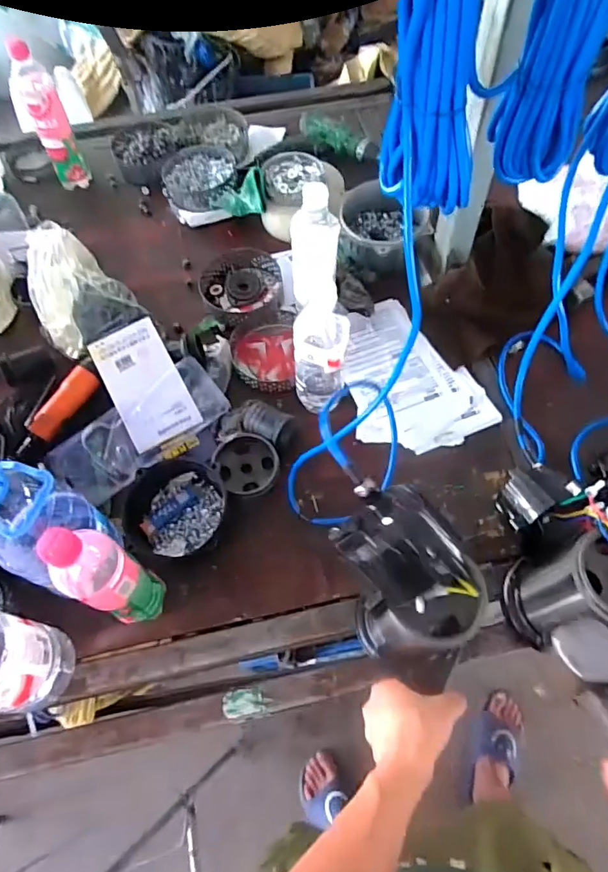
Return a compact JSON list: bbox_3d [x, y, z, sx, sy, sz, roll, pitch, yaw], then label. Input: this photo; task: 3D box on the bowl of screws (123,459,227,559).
[{"bbox_3d":[-0.157,0.095,0.631,0.115,0.067,0.114,0,63,1],"label":"bowl of screws"}]

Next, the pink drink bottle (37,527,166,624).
[{"bbox_3d":[-0.197,0.149,0.521,0.054,0.244,0.064,22,66,12],"label":"pink drink bottle"}]

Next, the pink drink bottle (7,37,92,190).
[{"bbox_3d":[-0.455,-0.559,0.909,0.061,0.237,0.057,-23,64,-10],"label":"pink drink bottle"}]

